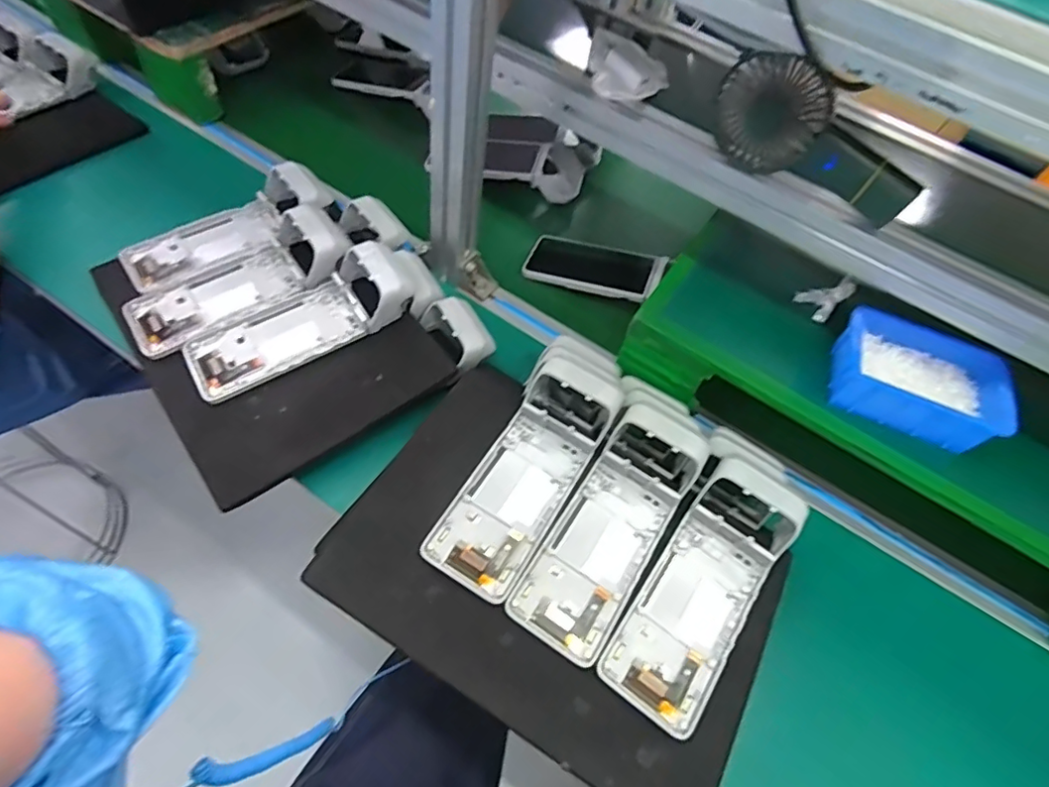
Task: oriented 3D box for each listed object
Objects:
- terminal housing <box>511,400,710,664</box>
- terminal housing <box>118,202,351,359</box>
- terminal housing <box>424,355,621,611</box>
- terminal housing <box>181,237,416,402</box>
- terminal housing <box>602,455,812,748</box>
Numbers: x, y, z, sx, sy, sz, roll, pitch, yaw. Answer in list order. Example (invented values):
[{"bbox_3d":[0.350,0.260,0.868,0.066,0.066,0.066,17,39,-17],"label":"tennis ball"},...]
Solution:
[{"bbox_3d":[0.080,0.108,0.487,0.084,0.057,0.233,30,58,18],"label":"terminal housing"},{"bbox_3d":[-0.306,-0.128,0.594,0.225,0.059,0.092,-28,59,-21],"label":"terminal housing"},{"bbox_3d":[0.006,0.061,0.502,0.090,0.055,0.235,26,57,16],"label":"terminal housing"},{"bbox_3d":[-0.229,-0.081,0.571,0.225,0.073,0.086,-27,59,-21],"label":"terminal housing"},{"bbox_3d":[0.153,0.157,0.470,0.086,0.060,0.228,32,58,20],"label":"terminal housing"}]

